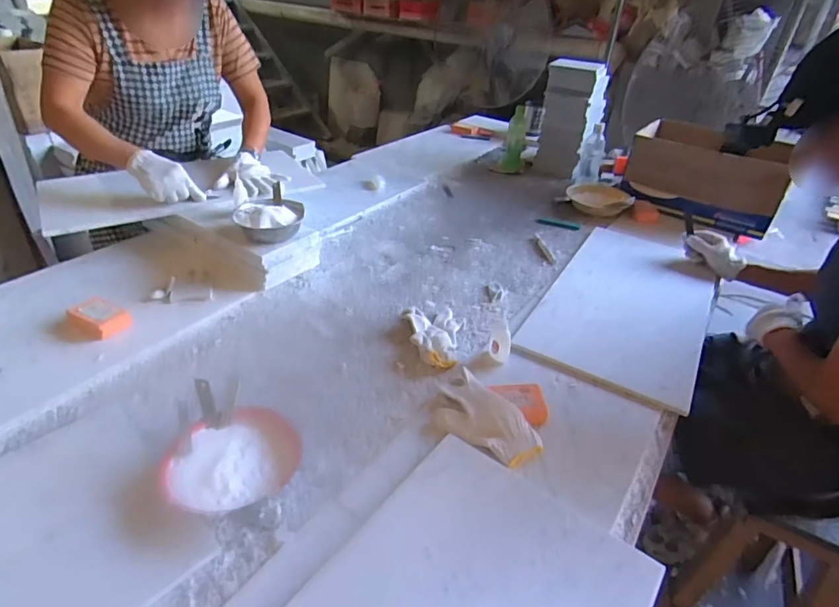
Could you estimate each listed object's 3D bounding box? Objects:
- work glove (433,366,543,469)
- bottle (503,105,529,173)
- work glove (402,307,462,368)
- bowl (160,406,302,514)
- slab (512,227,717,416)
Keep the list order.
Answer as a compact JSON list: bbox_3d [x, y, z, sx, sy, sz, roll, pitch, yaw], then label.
[{"bbox_3d":[0.087,0.173,0.745,0.105,0.053,0.180,-22,43,-30],"label":"work glove"},{"bbox_3d":[0.333,-0.559,1.717,0.069,0.206,0.073,8,36,7],"label":"bottle"},{"bbox_3d":[0.035,0.059,0.923,0.112,0.035,0.157,-5,37,-11],"label":"work glove"},{"bbox_3d":[-0.239,0.206,0.651,0.166,0.041,0.146,-21,42,-29],"label":"bowl"},{"bbox_3d":[0.450,-0.013,1.059,0.305,0.024,0.602,19,40,26],"label":"slab"}]

